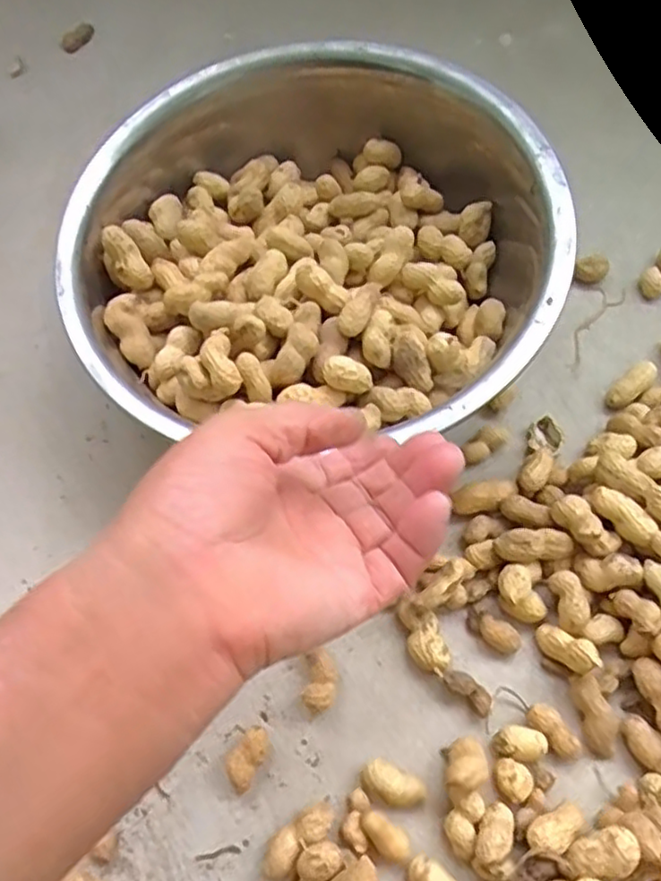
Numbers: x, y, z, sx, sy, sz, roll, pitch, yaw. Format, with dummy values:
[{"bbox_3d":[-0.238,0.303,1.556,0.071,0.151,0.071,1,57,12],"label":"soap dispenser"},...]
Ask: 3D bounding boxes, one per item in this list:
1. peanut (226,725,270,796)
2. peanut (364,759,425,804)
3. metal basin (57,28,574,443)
[{"bbox_3d":[-0.038,0.149,0.313,0.015,0.013,0.028,28,68,16],"label":"peanut"},{"bbox_3d":[0.029,0.159,0.308,0.028,0.011,0.014,21,66,13],"label":"peanut"},{"bbox_3d":[-0.013,-0.117,0.392,0.258,0.102,0.239,-1,63,3],"label":"metal basin"}]

